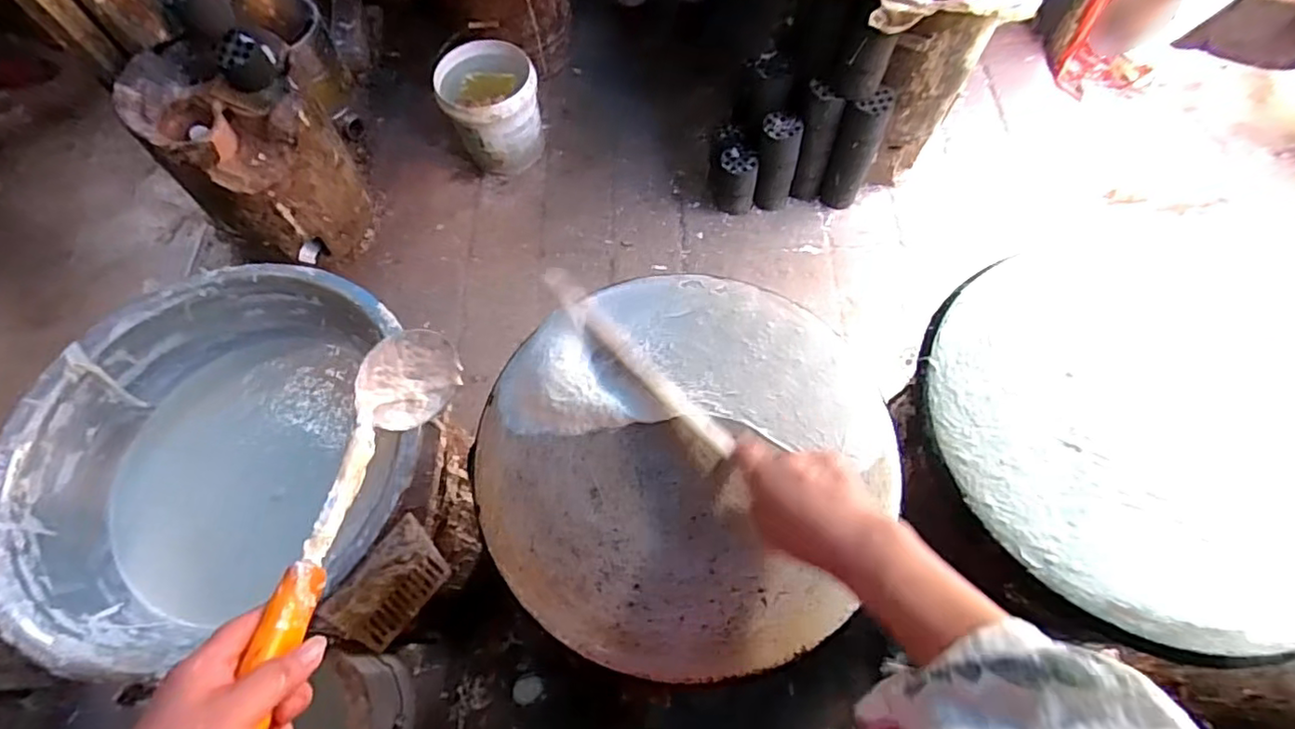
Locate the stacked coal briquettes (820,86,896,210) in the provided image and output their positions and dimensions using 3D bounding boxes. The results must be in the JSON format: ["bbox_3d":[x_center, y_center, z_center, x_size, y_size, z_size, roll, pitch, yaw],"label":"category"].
[{"bbox_3d":[0.513,-0.524,1.540,0.100,0.346,0.089,26,69,14],"label":"stacked coal briquettes"}]

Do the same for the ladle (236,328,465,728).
[{"bbox_3d":[-0.212,0.108,0.447,0.064,0.080,0.348,-3,41,2],"label":"ladle"}]

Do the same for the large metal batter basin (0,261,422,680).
[{"bbox_3d":[-0.526,0.106,0.789,0.460,0.157,0.435,-1,65,3],"label":"large metal batter basin"}]

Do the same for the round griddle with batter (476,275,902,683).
[{"bbox_3d":[0.037,0.074,0.542,0.354,0.032,0.343,-1,65,3],"label":"round griddle with batter"}]

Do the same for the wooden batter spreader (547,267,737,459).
[{"bbox_3d":[-0.018,-0.011,0.581,0.028,0.021,0.270,-39,63,-14],"label":"wooden batter spreader"}]

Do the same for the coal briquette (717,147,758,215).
[{"bbox_3d":[0.240,-0.483,1.627,0.095,0.172,0.093,8,66,7],"label":"coal briquette"}]

